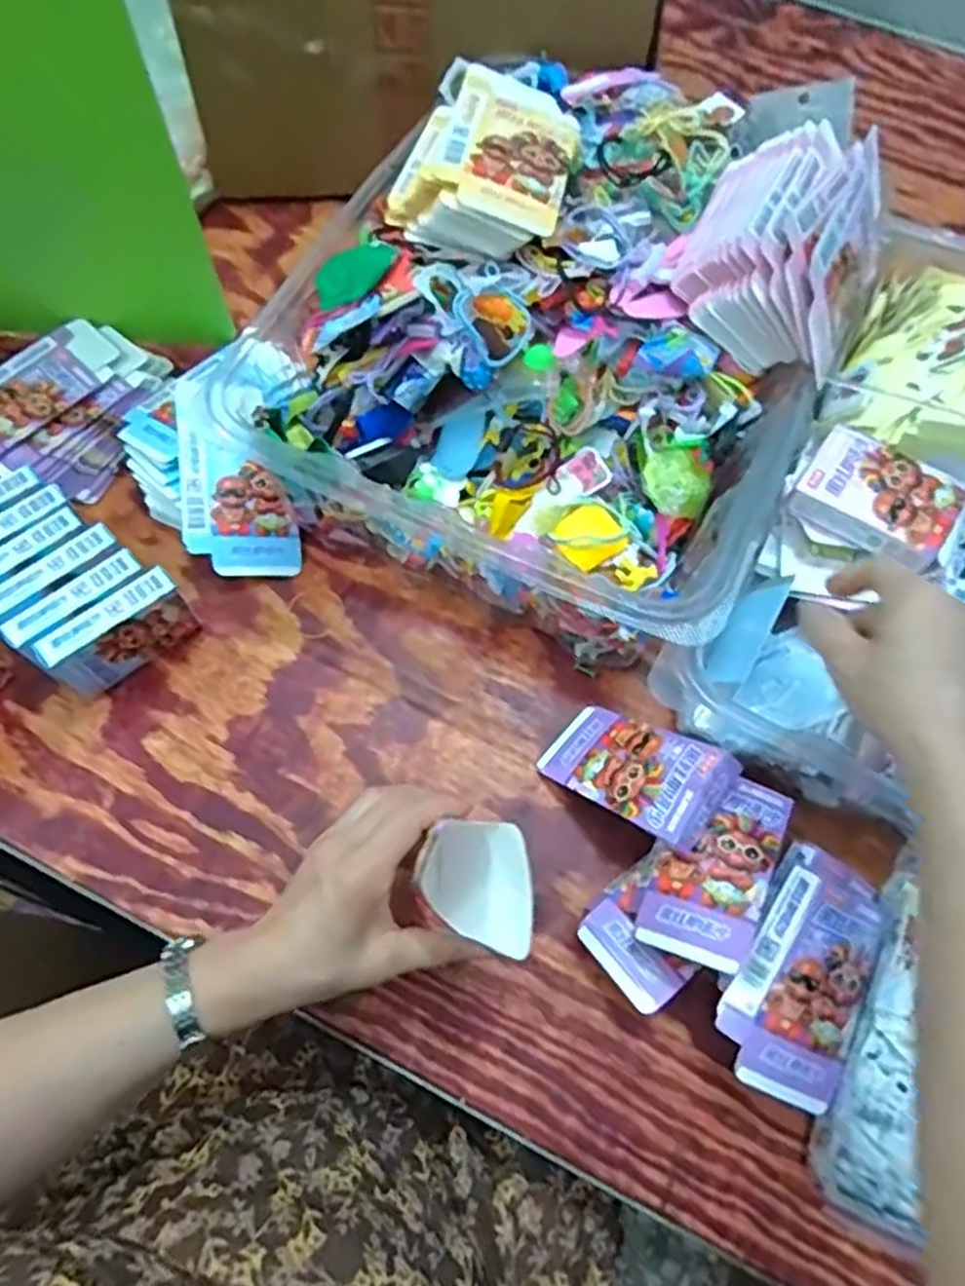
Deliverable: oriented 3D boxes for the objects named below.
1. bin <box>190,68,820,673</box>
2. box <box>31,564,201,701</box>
[{"bbox_3d":[0.059,-0.220,0.571,0.353,0.203,0.400,26,68,10],"label":"bin"},{"bbox_3d":[-0.245,-0.003,0.531,0.092,0.067,0.025,-38,73,-18],"label":"box"}]

